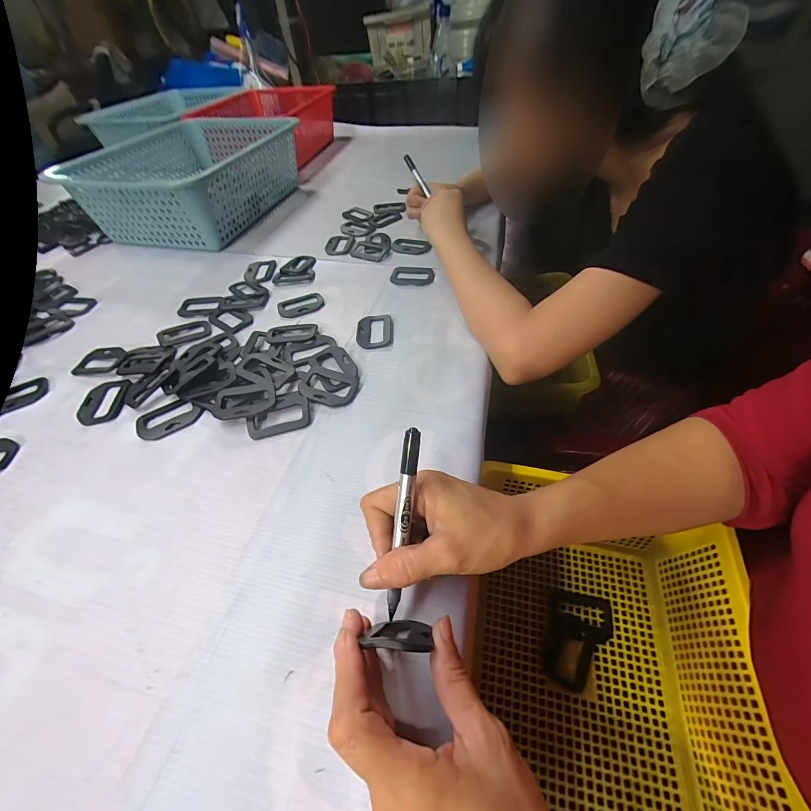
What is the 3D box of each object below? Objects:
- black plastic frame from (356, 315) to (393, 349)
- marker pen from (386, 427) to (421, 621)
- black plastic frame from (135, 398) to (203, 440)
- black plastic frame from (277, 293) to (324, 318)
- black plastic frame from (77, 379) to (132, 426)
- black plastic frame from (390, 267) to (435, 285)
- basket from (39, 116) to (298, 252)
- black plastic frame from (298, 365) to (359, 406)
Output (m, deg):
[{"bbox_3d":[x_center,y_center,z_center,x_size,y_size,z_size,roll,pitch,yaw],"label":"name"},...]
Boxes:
[{"bbox_3d":[-0.038,-0.092,0.443,0.044,0.005,0.064,-5,49,0],"label":"black plastic frame"},{"bbox_3d":[-0.002,0.075,0.223,0.010,0.123,0.010,8,10,11],"label":"marker pen"},{"bbox_3d":[-0.240,0.013,0.367,0.061,0.007,0.037,-24,52,-16],"label":"black plastic frame"},{"bbox_3d":[-0.141,-0.136,0.487,0.062,0.004,0.043,-20,51,-13],"label":"black plastic frame"},{"bbox_3d":[-0.328,-0.005,0.391,0.046,0.004,0.061,-7,49,-3],"label":"black plastic frame"},{"bbox_3d":[0.010,-0.188,0.520,0.060,0.009,0.040,1,49,5],"label":"black plastic frame"},{"bbox_3d":[-0.377,-0.424,0.681,0.266,0.117,0.359,11,51,13],"label":"basket"},{"bbox_3d":[-0.083,-0.021,0.380,0.061,0.011,0.044,15,52,16],"label":"black plastic frame"}]

